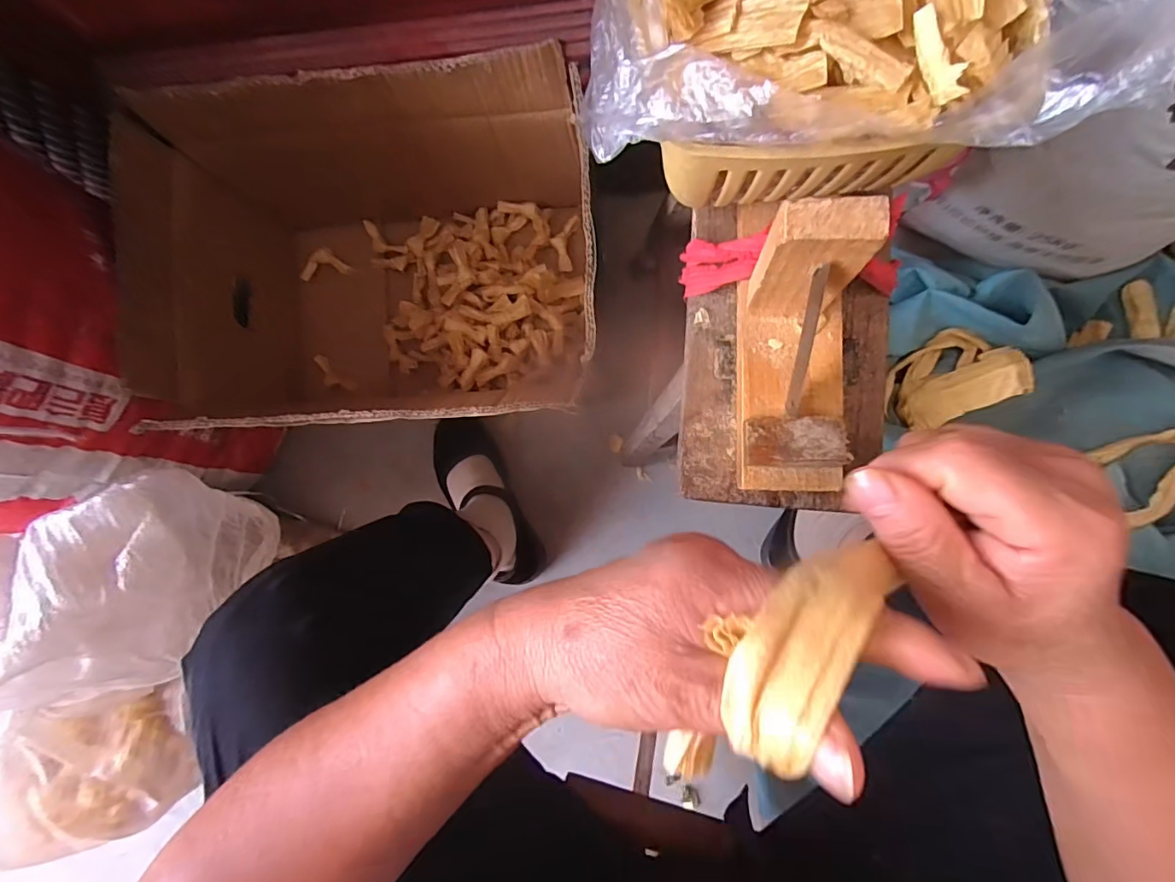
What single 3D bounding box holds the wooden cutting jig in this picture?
[{"bbox_3d":[0.114,-0.037,0.267,0.071,0.104,0.130,3,88,5],"label":"wooden cutting jig"}]

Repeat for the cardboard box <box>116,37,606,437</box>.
[{"bbox_3d":[-0.210,-0.172,0.595,0.449,0.276,0.314,-1,88,5],"label":"cardboard box"}]

